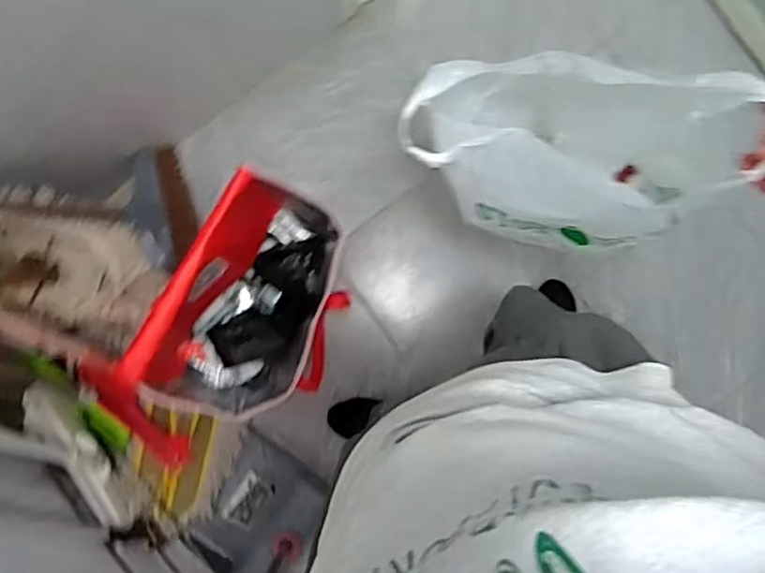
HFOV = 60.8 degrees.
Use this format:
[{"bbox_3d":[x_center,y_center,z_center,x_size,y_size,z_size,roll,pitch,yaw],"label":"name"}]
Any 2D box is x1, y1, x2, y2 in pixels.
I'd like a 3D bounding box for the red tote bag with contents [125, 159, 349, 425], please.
[{"bbox_3d":[-0.247,0.053,1.324,0.306,0.340,0.464,32,85,-5],"label":"red tote bag with contents"}]

